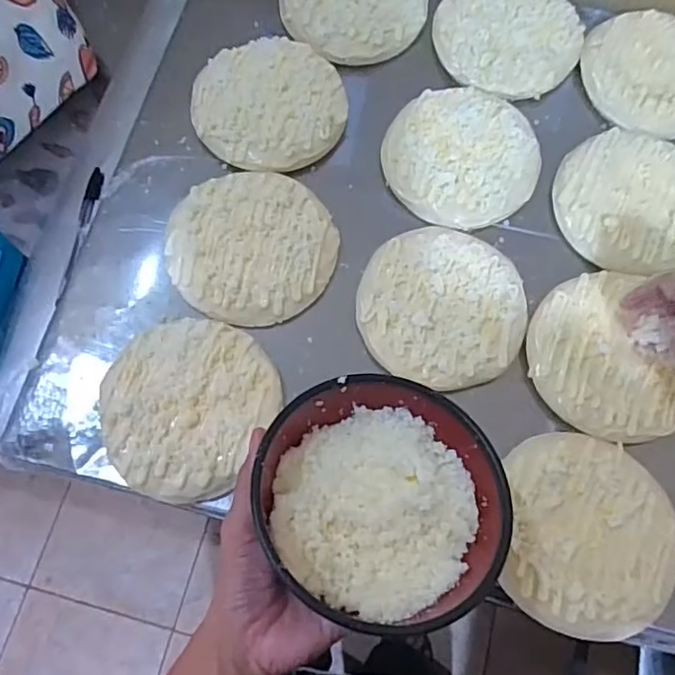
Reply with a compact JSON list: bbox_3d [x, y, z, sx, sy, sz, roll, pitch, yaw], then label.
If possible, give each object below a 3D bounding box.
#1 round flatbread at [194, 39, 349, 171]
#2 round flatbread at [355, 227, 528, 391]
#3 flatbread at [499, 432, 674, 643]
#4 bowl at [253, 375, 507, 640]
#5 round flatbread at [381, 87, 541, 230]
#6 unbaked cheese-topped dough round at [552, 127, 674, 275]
[{"bbox_3d":[-0.065,-0.228,0.566,0.144,0.012,0.143,0,70,-1],"label":"round flatbread"},{"bbox_3d":[0.091,-0.028,0.510,0.142,0.012,0.141,0,70,-1],"label":"round flatbread"},{"bbox_3d":[0.193,0.146,0.442,0.123,0.010,0.142,7,70,1],"label":"flatbread"},{"bbox_3d":[0.026,0.091,0.340,0.132,0.055,0.138,-18,72,-7],"label":"bowl"},{"bbox_3d":[0.117,-0.174,0.556,0.146,0.020,0.134,19,71,6],"label":"round flatbread"},{"bbox_3d":[0.280,-0.129,0.551,0.141,0.015,0.143,0,70,-1],"label":"unbaked cheese-topped dough round"}]

